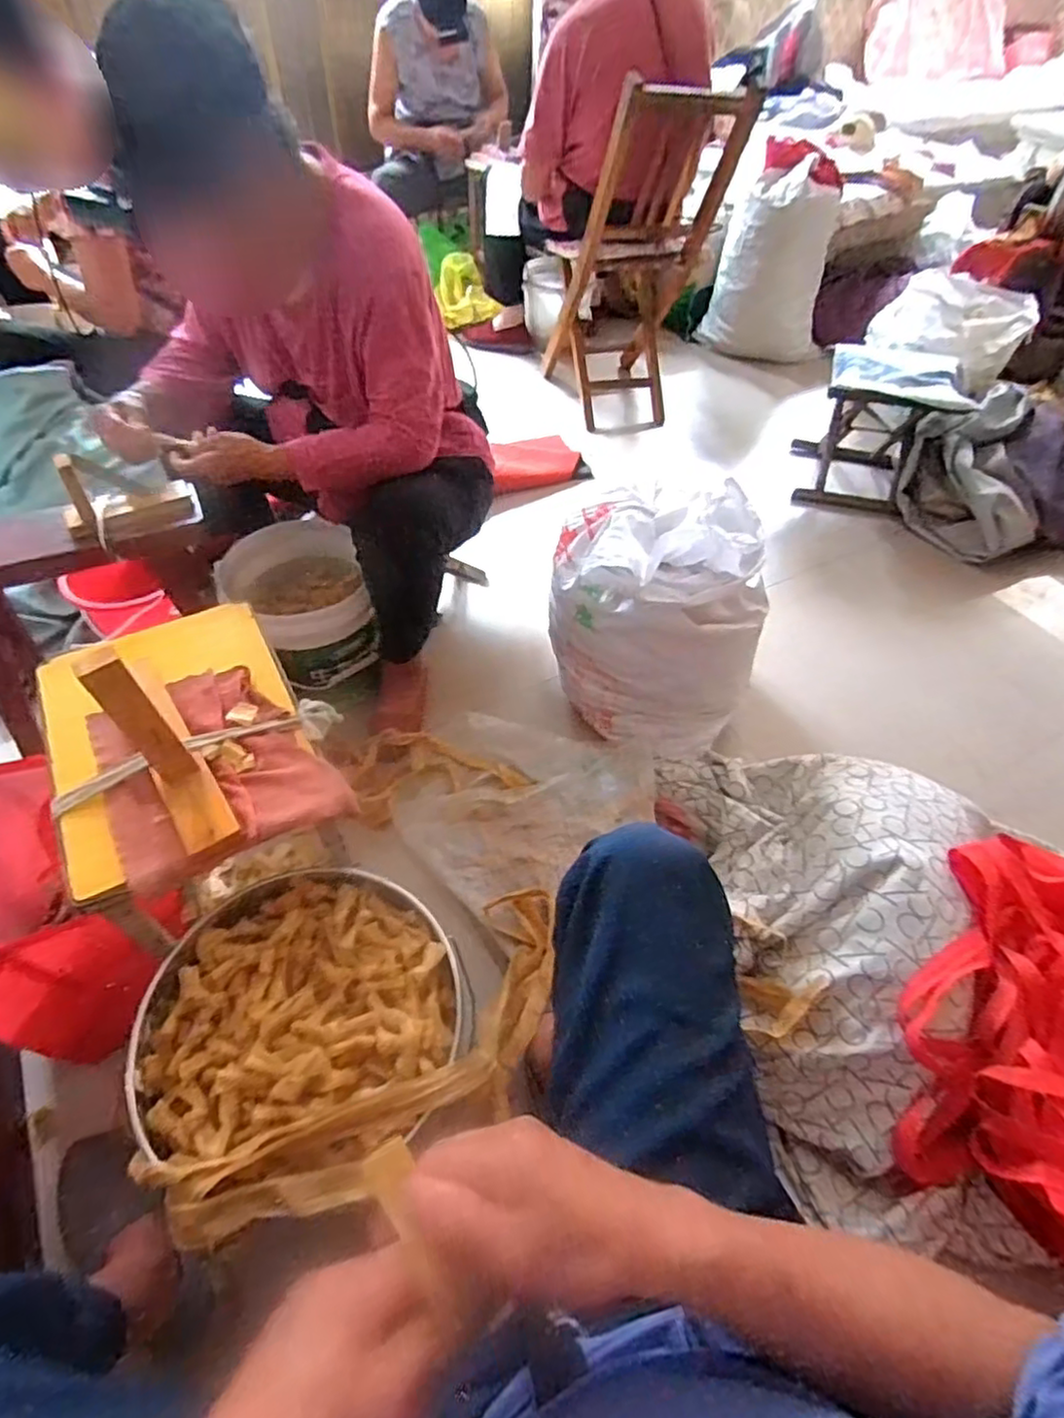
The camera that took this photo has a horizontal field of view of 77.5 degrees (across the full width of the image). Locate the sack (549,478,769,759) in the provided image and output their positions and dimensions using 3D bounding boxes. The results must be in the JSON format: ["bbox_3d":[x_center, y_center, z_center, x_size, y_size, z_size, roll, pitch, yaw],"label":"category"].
[{"bbox_3d":[0.203,-0.143,1.119,0.327,0.389,0.293,-2,51,-5],"label":"sack"}]

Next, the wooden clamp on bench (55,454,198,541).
[{"bbox_3d":[-0.550,-0.293,0.886,0.155,0.101,0.058,-28,57,-24],"label":"wooden clamp on bench"}]

